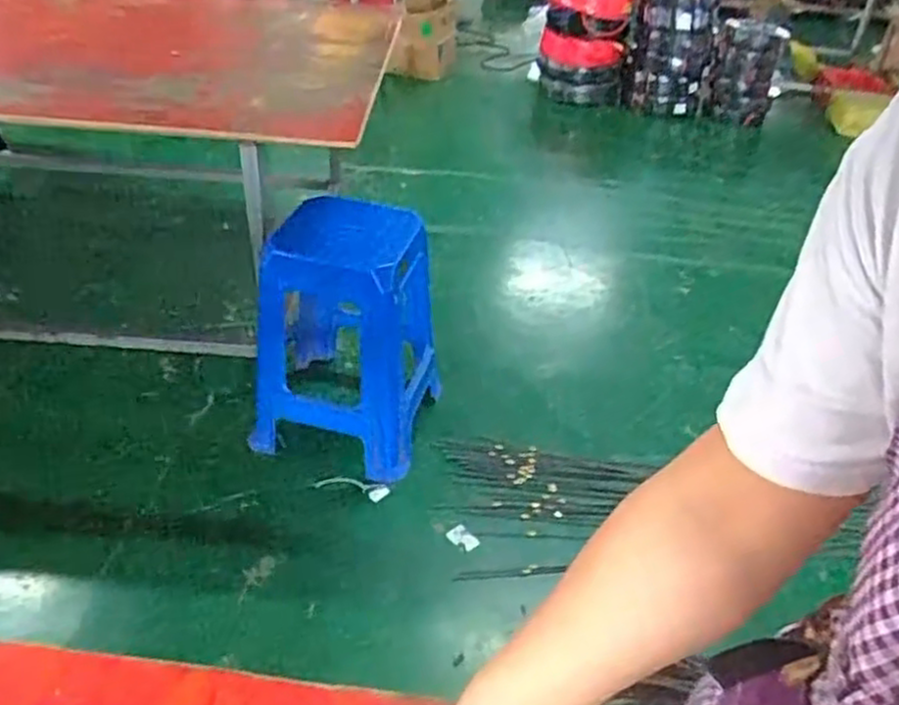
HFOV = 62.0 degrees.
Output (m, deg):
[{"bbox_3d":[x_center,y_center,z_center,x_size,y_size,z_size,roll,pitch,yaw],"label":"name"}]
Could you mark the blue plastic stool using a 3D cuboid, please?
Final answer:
[{"bbox_3d":[-0.236,-0.038,1.769,0.381,0.544,0.340,8,37,3],"label":"blue plastic stool"}]

